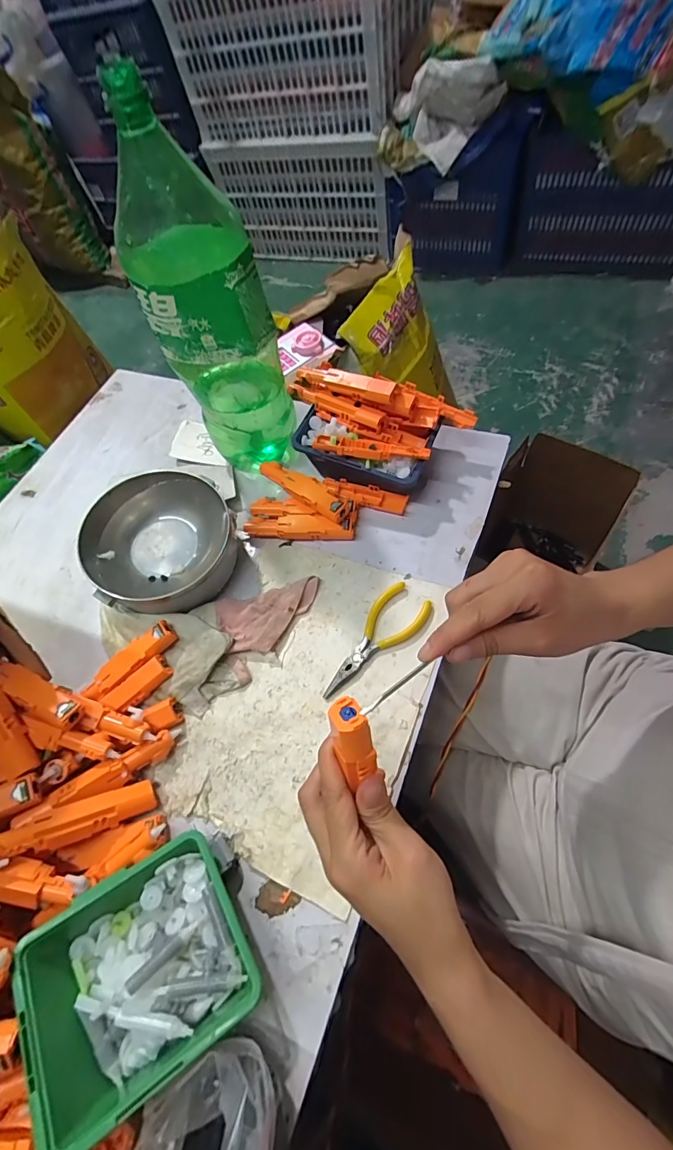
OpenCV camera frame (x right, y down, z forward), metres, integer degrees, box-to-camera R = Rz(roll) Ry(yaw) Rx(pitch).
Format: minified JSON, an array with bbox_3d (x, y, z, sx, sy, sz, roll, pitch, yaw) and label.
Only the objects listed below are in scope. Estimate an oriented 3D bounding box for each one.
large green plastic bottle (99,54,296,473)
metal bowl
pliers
[{"bbox_3d":[-0.115,-0.239,0.425,0.105,0.314,0.090,-12,59,3],"label":"large green plastic bottle"},{"bbox_3d":[-0.180,-0.032,0.454,0.141,0.056,0.137,-21,61,0],"label":"metal bowl"},{"bbox_3d":[0.037,0.064,0.408,0.048,0.009,0.128,32,73,24],"label":"pliers"}]

